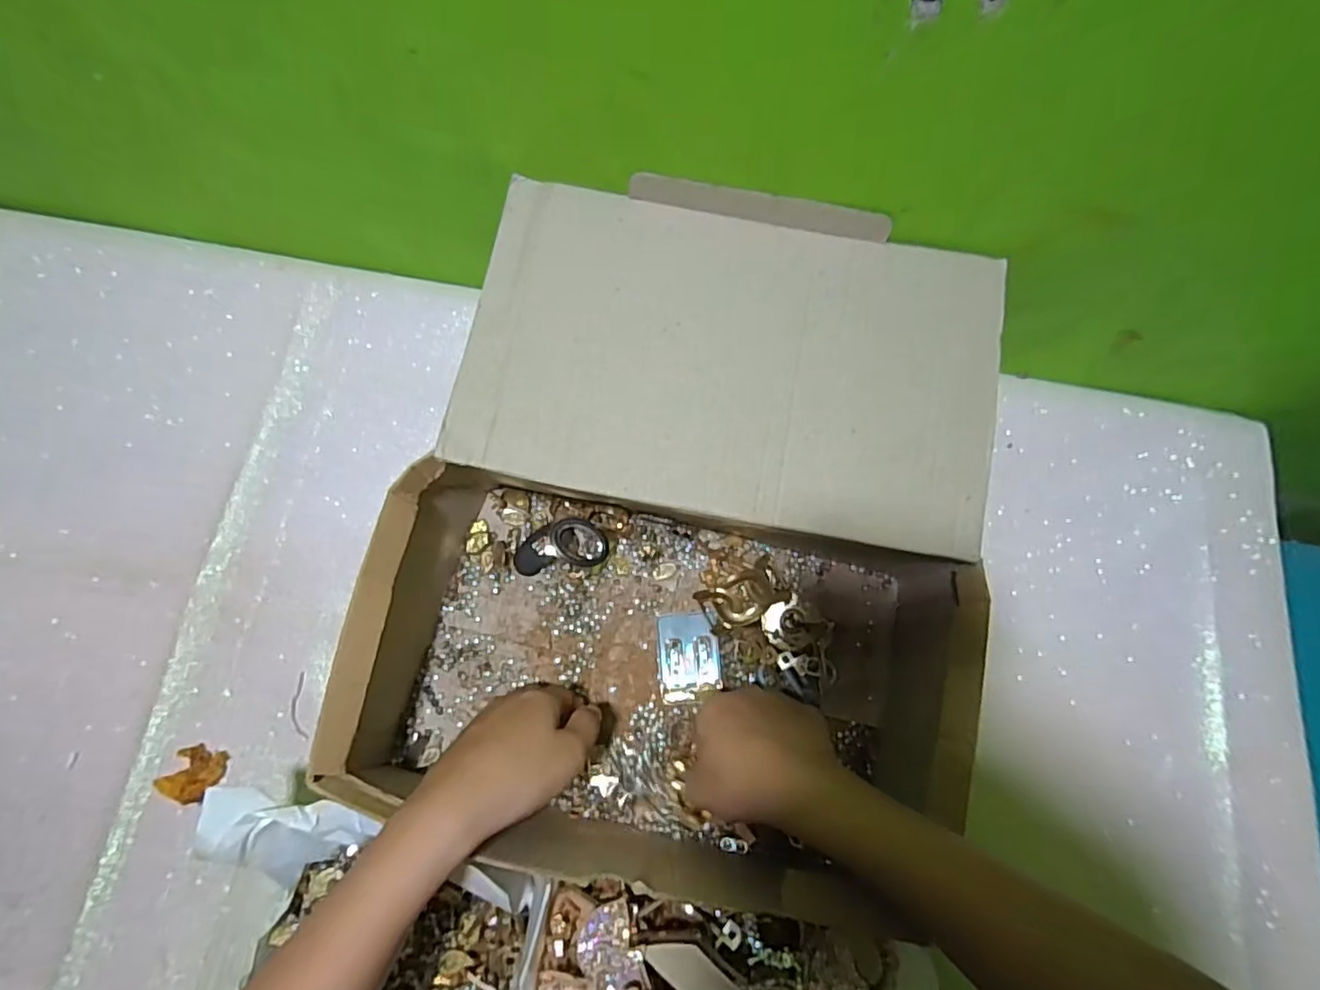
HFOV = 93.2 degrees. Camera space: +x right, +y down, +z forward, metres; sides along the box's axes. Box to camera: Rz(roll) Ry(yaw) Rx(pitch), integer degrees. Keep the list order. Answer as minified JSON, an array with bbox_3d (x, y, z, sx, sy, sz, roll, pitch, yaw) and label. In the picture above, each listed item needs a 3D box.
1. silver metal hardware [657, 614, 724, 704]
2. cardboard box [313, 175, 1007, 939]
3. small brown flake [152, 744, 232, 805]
[{"bbox_3d":[0.021,0.114,0.438,0.043,0.009,0.060,-3,74,-2],"label":"silver metal hardware"},{"bbox_3d":[0.018,0.019,0.395,0.333,0.134,0.371,10,74,2],"label":"cardboard box"},{"bbox_3d":[-0.305,0.182,0.407,0.037,0.009,0.034,0,74,-1],"label":"small brown flake"}]

